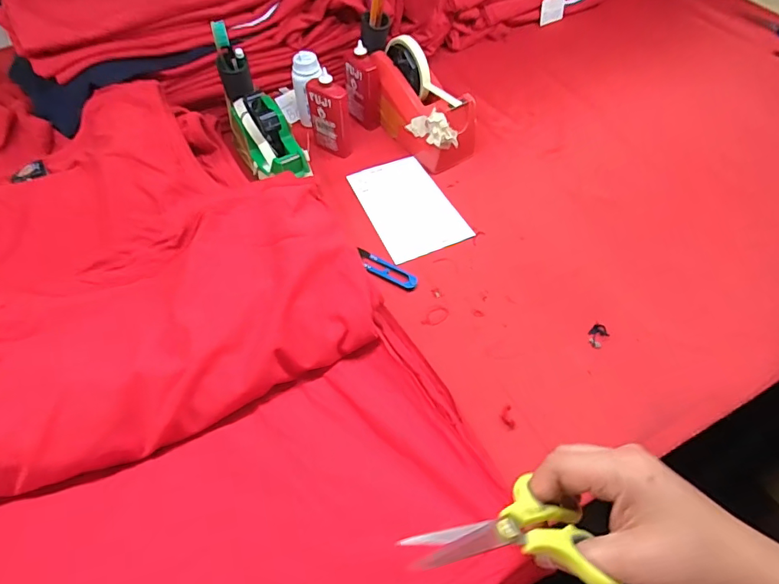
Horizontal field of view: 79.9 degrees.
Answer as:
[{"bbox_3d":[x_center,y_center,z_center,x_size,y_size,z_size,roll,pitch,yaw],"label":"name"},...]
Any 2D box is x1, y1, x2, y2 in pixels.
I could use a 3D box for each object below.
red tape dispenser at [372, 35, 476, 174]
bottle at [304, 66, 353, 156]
[{"bbox_3d":[0.046,-0.261,0.646,0.073,0.112,0.177,-30,62,-19],"label":"red tape dispenser"},{"bbox_3d":[-0.080,-0.239,0.628,0.059,0.110,0.025,32,60,23],"label":"bottle"}]

